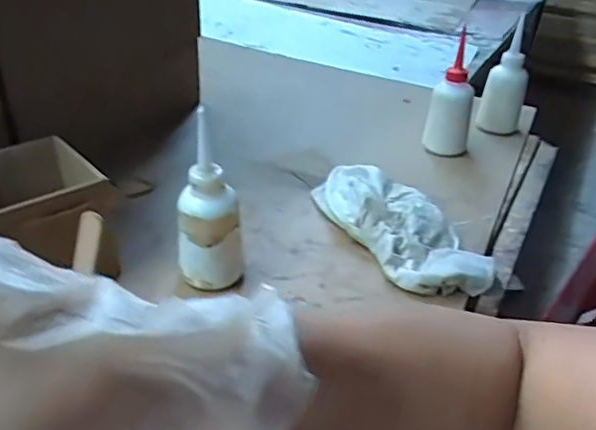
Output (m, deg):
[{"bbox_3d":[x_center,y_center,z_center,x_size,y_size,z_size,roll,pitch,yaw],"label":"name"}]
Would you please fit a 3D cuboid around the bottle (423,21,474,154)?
[{"bbox_3d":[0.211,-0.153,0.757,0.059,0.158,0.046,14,34,13],"label":"bottle"}]

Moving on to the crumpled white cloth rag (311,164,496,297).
[{"bbox_3d":[0.104,0.006,0.607,0.098,0.051,0.244,-13,38,-26],"label":"crumpled white cloth rag"}]

